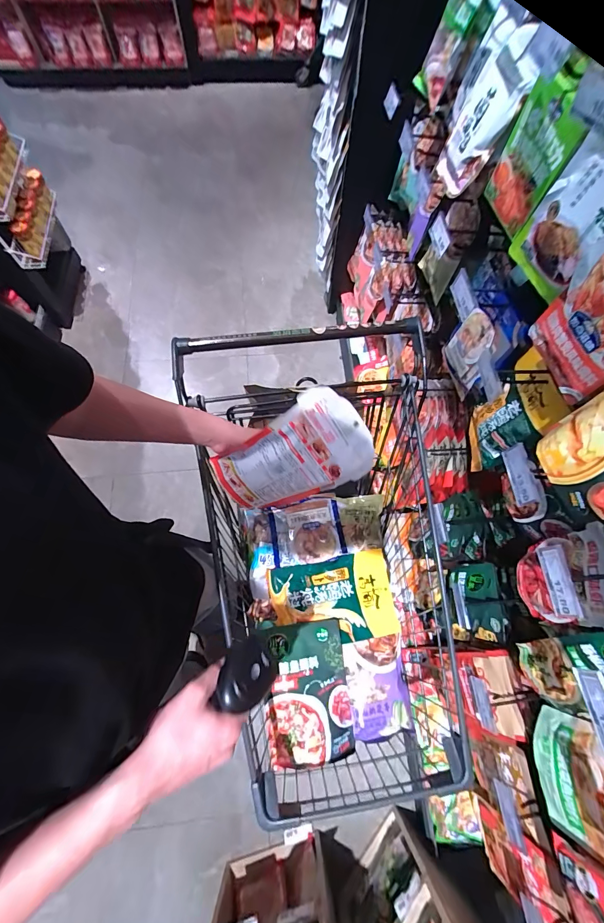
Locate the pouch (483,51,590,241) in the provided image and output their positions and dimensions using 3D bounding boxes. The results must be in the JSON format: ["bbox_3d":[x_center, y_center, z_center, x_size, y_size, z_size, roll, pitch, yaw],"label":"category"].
[{"bbox_3d":[0.365,-0.474,0.548,0.033,0.210,0.120,-18,85,2],"label":"pouch"}]

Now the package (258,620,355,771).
[{"bbox_3d":[0.011,0.480,0.725,0.172,0.035,0.248,-6,69,-4],"label":"package"}]

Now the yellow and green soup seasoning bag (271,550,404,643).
[{"bbox_3d":[0.071,0.330,0.817,0.288,0.037,0.187,-9,70,-5],"label":"yellow and green soup seasoning bag"}]

